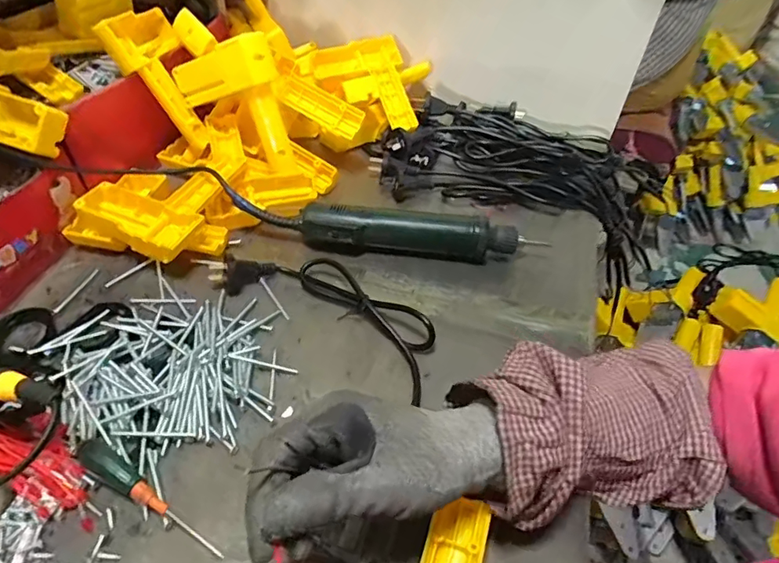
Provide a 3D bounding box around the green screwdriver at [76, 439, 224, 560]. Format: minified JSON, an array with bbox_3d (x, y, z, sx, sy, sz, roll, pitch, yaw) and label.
[{"bbox_3d":[-0.155,0.142,0.325,0.116,0.020,0.017,32,52,10],"label":"green screwdriver"}]

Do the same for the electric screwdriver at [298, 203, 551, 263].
[{"bbox_3d":[0.029,-0.048,0.506,0.234,0.043,0.034,4,46,2],"label":"electric screwdriver"}]

